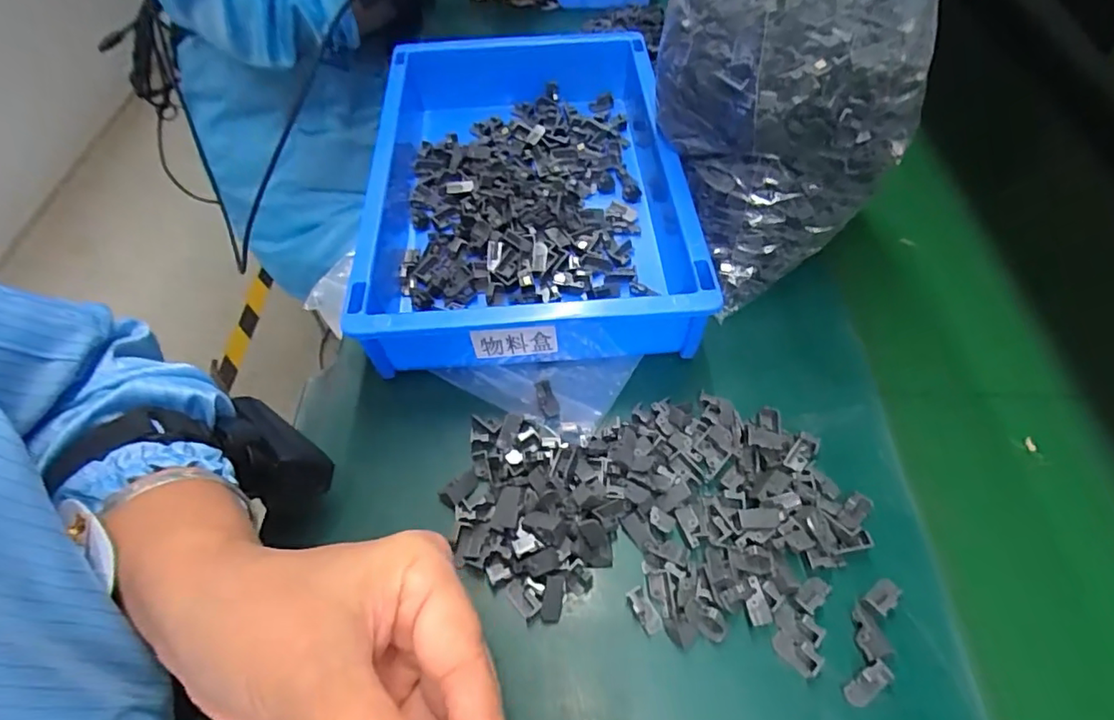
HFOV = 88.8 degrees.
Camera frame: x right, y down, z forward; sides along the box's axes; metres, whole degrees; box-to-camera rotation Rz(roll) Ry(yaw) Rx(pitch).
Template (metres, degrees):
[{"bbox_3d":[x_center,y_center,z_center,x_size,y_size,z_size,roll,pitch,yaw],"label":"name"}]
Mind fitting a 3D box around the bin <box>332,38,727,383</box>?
[{"bbox_3d":[-0.023,-0.133,0.422,0.217,0.068,0.314,-3,55,-2],"label":"bin"}]

